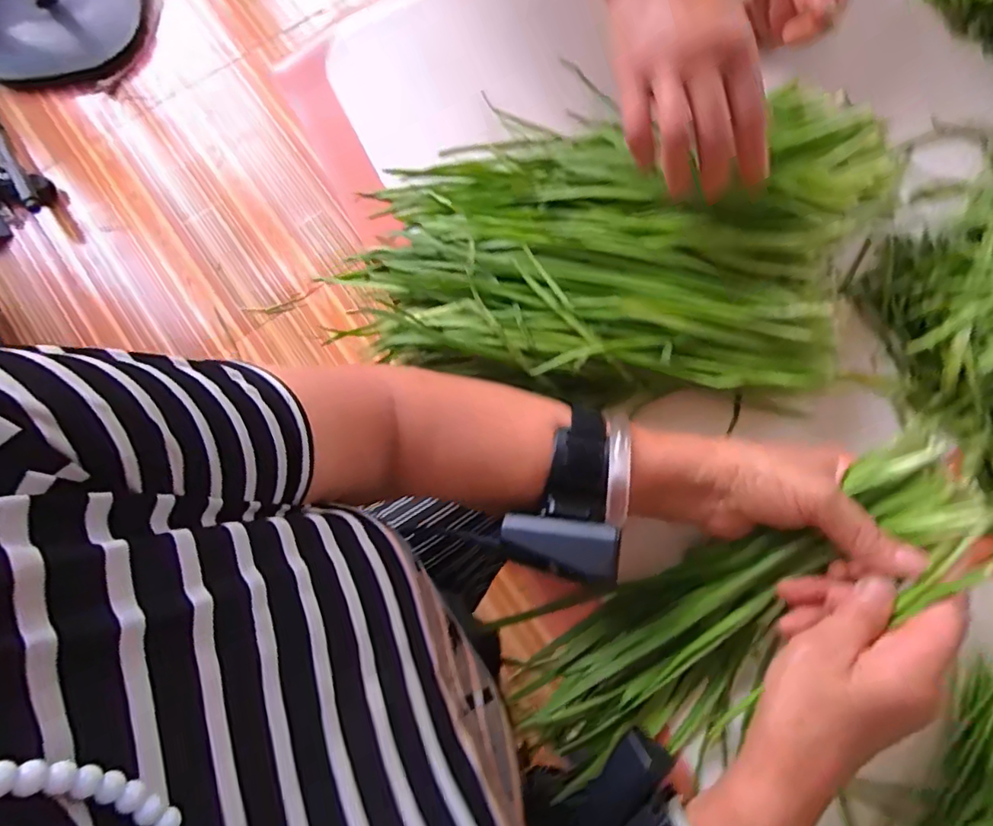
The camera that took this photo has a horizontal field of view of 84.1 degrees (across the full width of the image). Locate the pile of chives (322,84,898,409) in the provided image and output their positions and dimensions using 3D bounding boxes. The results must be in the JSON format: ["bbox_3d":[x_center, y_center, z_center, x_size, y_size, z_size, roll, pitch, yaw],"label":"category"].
[{"bbox_3d":[0.070,-0.121,0.378,0.336,0.063,0.220,5,78,1],"label":"pile of chives"}]

